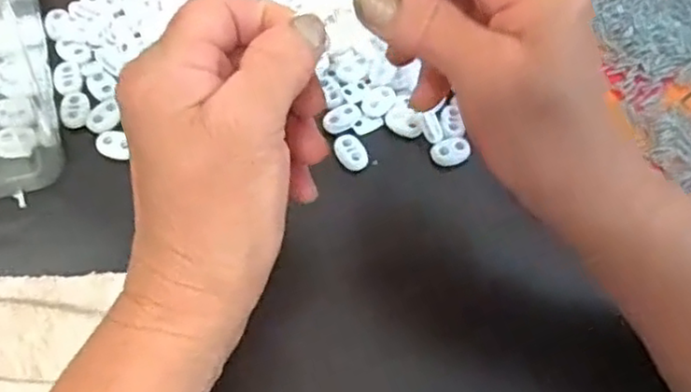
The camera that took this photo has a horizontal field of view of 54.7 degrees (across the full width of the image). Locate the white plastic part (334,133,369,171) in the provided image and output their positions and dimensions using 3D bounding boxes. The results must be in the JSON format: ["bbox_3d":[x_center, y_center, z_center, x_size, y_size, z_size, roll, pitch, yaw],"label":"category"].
[{"bbox_3d":[0.003,-0.025,0.371,0.015,0.005,0.022,-21,65,-15],"label":"white plastic part"}]

